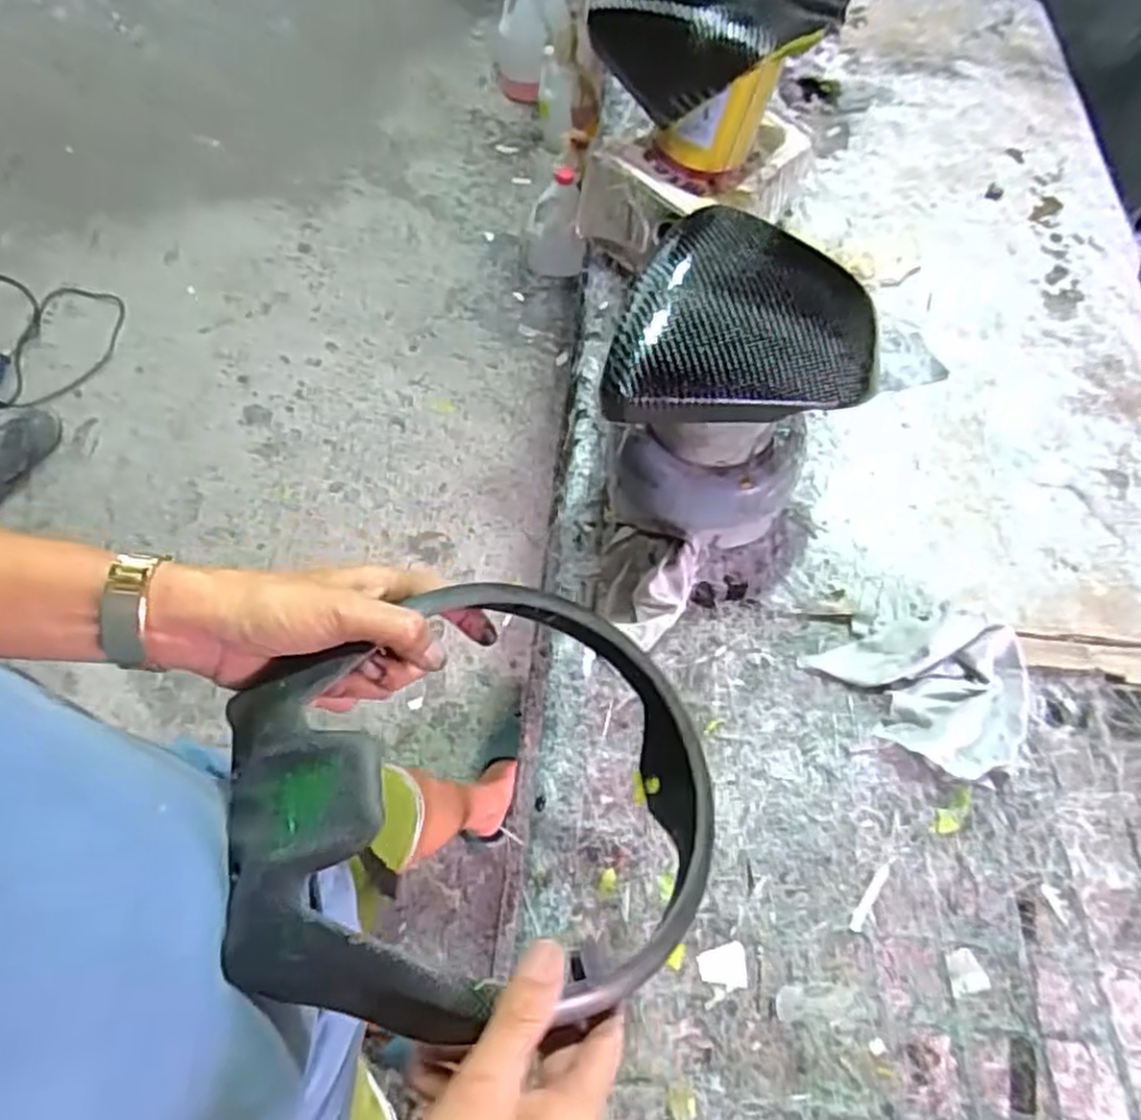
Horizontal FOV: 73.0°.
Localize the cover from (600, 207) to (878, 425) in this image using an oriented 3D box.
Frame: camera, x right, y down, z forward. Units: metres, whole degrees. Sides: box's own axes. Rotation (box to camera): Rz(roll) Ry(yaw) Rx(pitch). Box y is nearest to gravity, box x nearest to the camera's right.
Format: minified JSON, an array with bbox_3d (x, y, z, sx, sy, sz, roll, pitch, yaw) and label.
[{"bbox_3d":[0.118,-0.168,0.536,0.215,0.061,0.144,-8,63,-6],"label":"cover"}]

